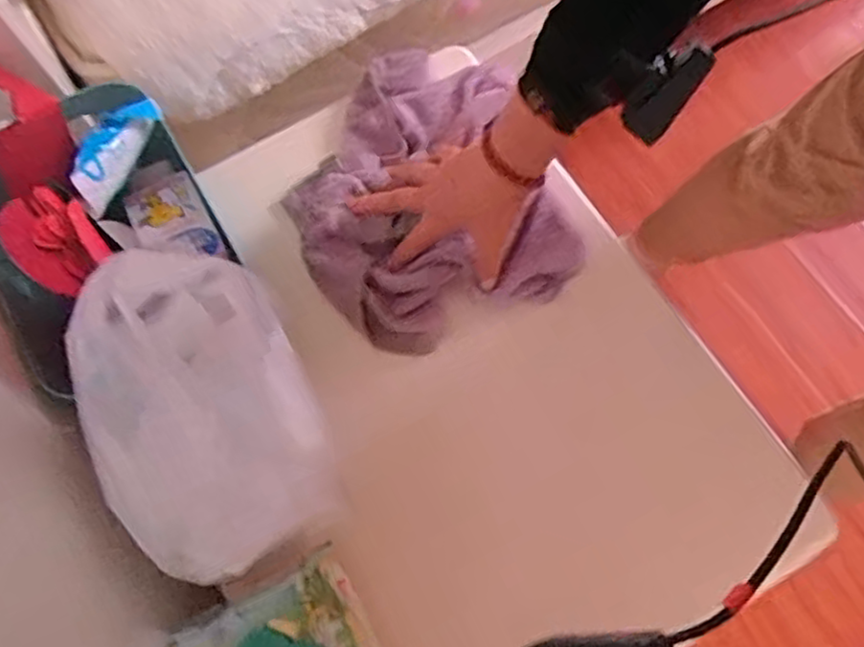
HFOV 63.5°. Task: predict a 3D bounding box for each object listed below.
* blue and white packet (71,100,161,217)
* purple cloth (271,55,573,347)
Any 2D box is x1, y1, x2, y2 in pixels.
[{"bbox_3d":[-0.233,-0.129,0.506,0.018,0.046,0.090,22,73,10],"label":"blue and white packet"},{"bbox_3d":[-0.010,-0.129,0.609,0.238,0.045,0.277,-23,71,-5],"label":"purple cloth"}]

